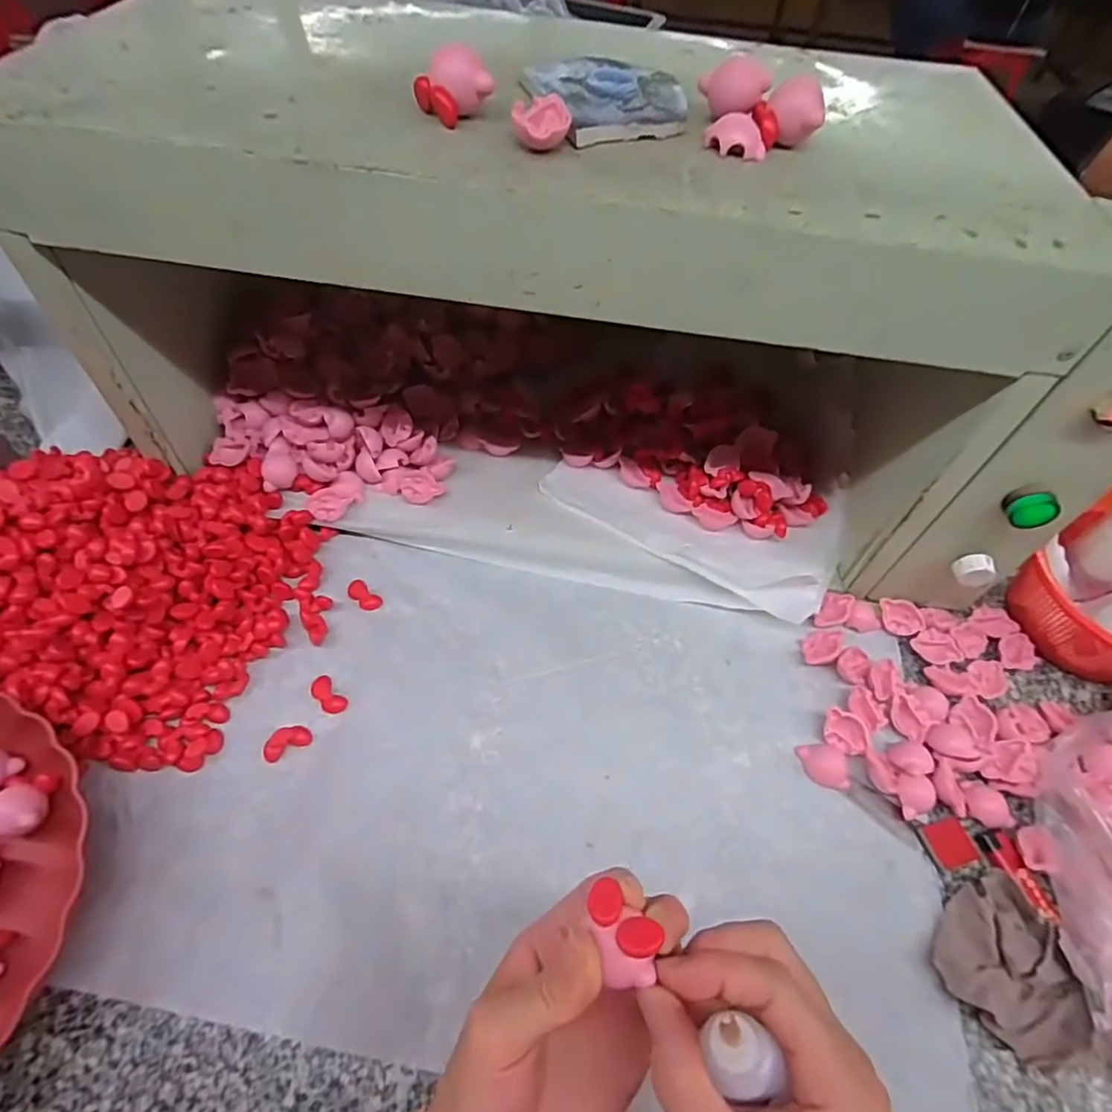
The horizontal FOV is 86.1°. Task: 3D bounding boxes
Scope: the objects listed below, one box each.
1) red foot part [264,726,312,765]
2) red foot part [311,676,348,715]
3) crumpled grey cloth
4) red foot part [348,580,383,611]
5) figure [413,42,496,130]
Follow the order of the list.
[{"bbox_3d":[-0.186,0.127,0.409,0.031,0.009,0.015,-24,61,-20],"label":"red foot part"},{"bbox_3d":[-0.166,0.101,0.432,0.016,0.006,0.032,-38,67,-26],"label":"red foot part"},{"bbox_3d":[0.276,0.244,0.359,0.078,0.020,0.084,40,61,20],"label":"crumpled grey cloth"},{"bbox_3d":[-0.155,0.032,0.481,0.031,0.005,0.017,35,60,17],"label":"red foot part"},{"bbox_3d":[-0.052,-0.239,0.301,0.032,0.027,0.024,-25,62,-20],"label":"figure"}]

